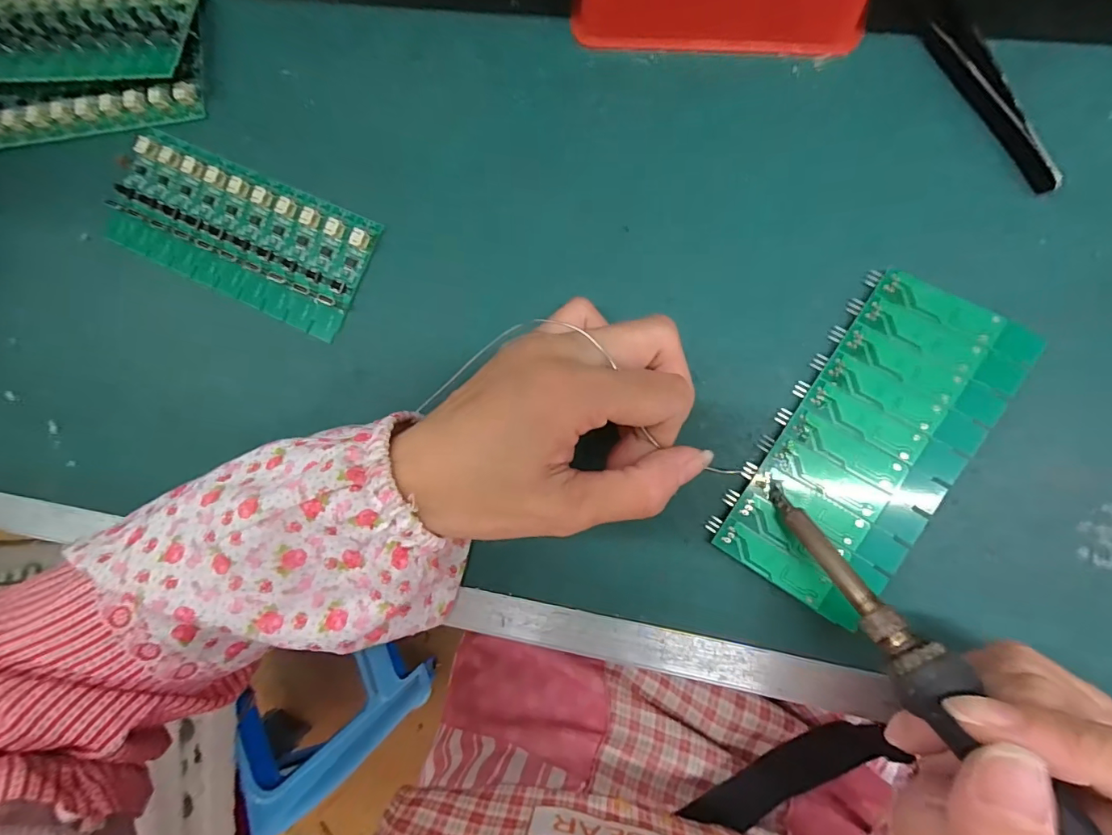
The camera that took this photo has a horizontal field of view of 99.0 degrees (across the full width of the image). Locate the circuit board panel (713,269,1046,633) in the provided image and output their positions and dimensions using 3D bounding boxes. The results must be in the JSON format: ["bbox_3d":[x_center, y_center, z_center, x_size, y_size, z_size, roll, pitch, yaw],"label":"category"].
[{"bbox_3d":[0.131,0.012,0.199,0.061,0.014,0.137,32,92,7],"label":"circuit board panel"}]

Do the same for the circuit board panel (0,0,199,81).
[{"bbox_3d":[-0.252,-0.201,0.247,0.133,0.015,0.055,4,89,7],"label":"circuit board panel"}]

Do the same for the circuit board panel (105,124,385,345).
[{"bbox_3d":[-0.160,-0.093,0.238,0.136,0.008,0.062,25,92,7],"label":"circuit board panel"}]

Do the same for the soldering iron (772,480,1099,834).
[{"bbox_3d":[0.125,0.099,0.129,0.017,0.013,0.205,-32,49,5],"label":"soldering iron"}]

